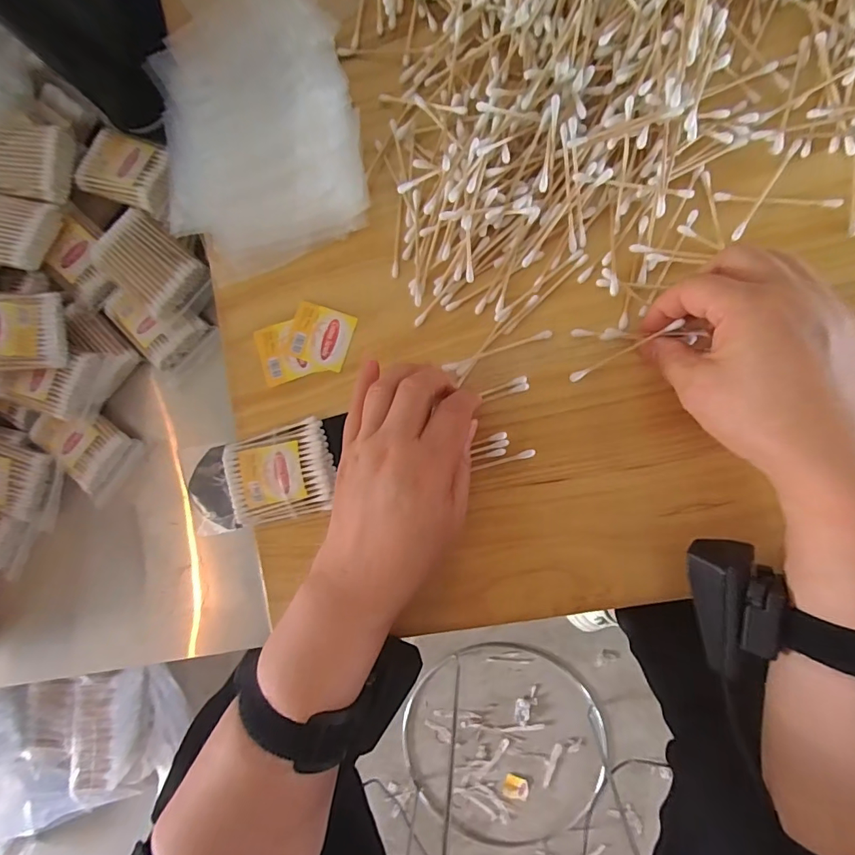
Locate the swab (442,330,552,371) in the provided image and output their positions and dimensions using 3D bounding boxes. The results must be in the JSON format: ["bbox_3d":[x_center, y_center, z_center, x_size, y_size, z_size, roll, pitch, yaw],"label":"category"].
[{"bbox_3d":[0.046,-0.050,0.299,0.073,0.004,0.005,-18,88,3],"label":"swab"}]

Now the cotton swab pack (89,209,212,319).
[{"bbox_3d":[-0.226,-0.132,0.365,0.077,0.020,0.056,42,94,5],"label":"cotton swab pack"}]

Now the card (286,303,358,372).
[{"bbox_3d":[-0.074,-0.064,0.316,0.042,0.004,0.039,20,93,7],"label":"card"}]

